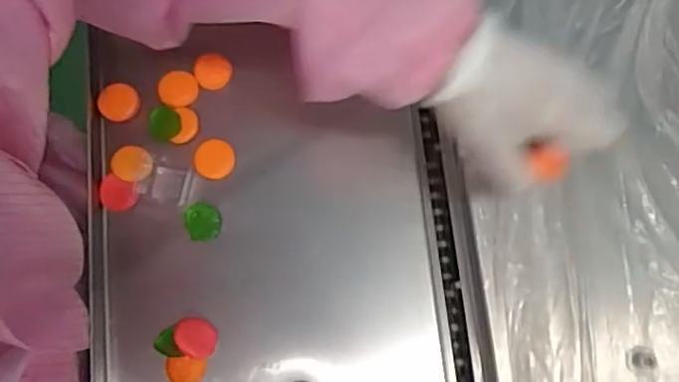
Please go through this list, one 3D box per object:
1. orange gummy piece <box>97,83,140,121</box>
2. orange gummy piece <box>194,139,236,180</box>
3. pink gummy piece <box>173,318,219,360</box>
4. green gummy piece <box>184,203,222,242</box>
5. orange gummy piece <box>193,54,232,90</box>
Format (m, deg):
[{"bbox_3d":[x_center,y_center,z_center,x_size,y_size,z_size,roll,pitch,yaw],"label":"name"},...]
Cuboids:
[{"bbox_3d":[-0.163,-0.065,0.462,0.029,0.010,0.028,-5,100,-15],"label":"orange gummy piece"},{"bbox_3d":[-0.091,-0.023,0.455,0.028,0.007,0.028,1,78,1],"label":"orange gummy piece"},{"bbox_3d":[-0.097,0.101,0.428,0.031,0.007,0.026,18,57,-28],"label":"pink gummy piece"},{"bbox_3d":[-0.098,0.023,0.450,0.026,0.011,0.025,0,78,0],"label":"green gummy piece"},{"bbox_3d":[-0.095,-0.090,0.471,0.027,0.011,0.026,5,110,-13],"label":"orange gummy piece"}]

